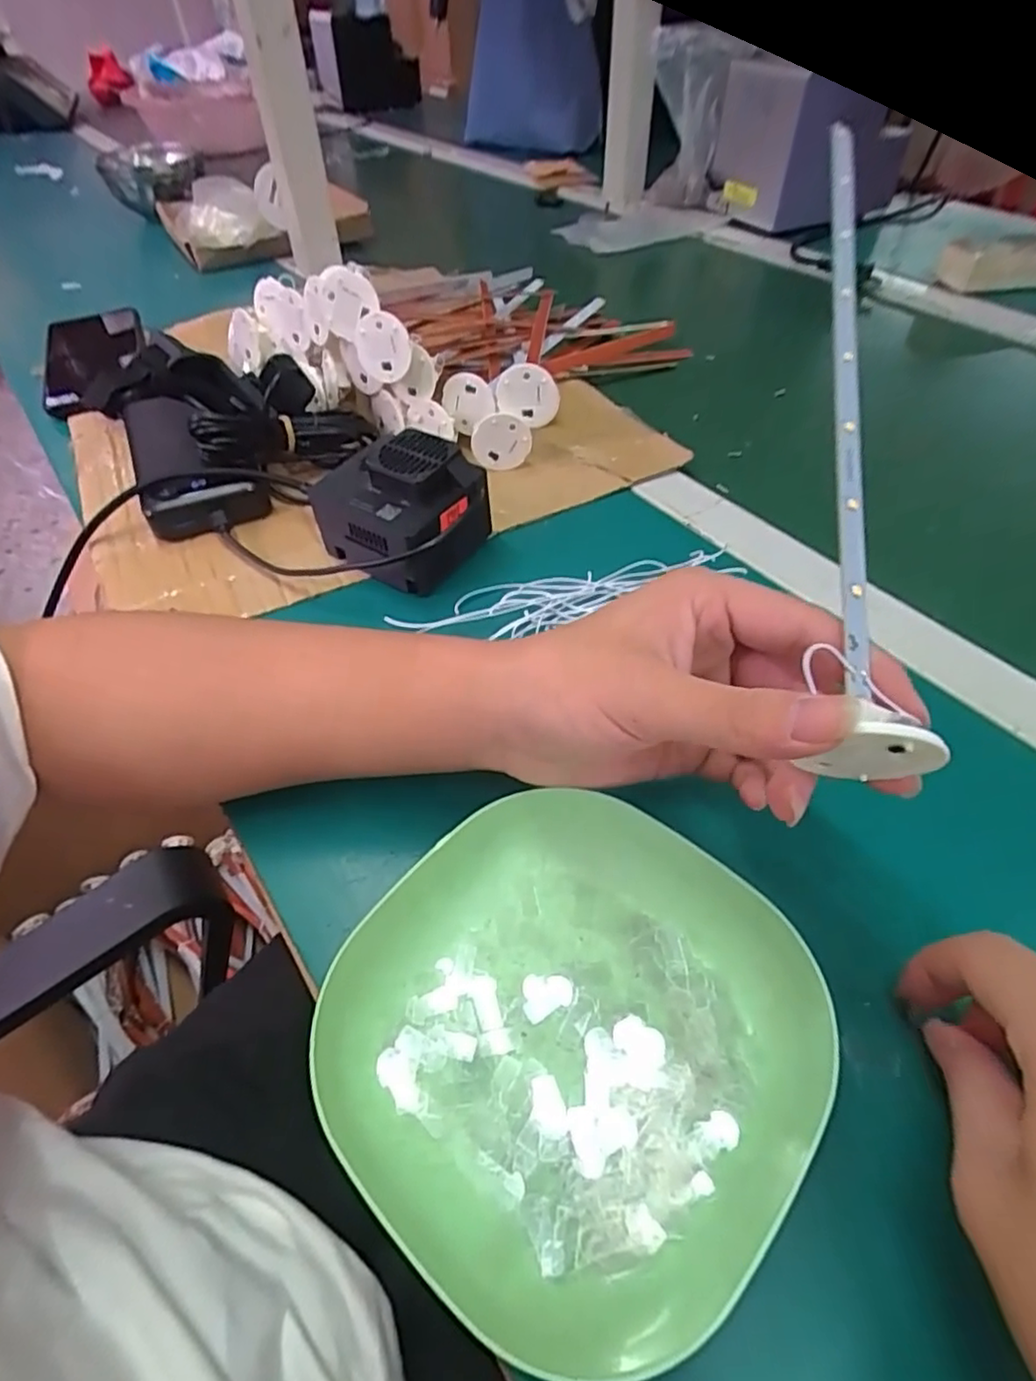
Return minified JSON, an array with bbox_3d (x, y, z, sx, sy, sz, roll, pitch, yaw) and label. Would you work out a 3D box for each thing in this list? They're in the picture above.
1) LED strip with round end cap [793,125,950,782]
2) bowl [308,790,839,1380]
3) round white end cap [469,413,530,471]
[{"bbox_3d":[0.119,-0.100,0.228,0.026,0.041,0.261,7,67,7],"label":"LED strip with round end cap"},{"bbox_3d":[0.017,0.108,0.209,0.142,0.026,0.141,31,57,25],"label":"bowl"},{"bbox_3d":[-0.011,-0.162,0.430,0.039,0.038,0.005,-2,50,0],"label":"round white end cap"}]

